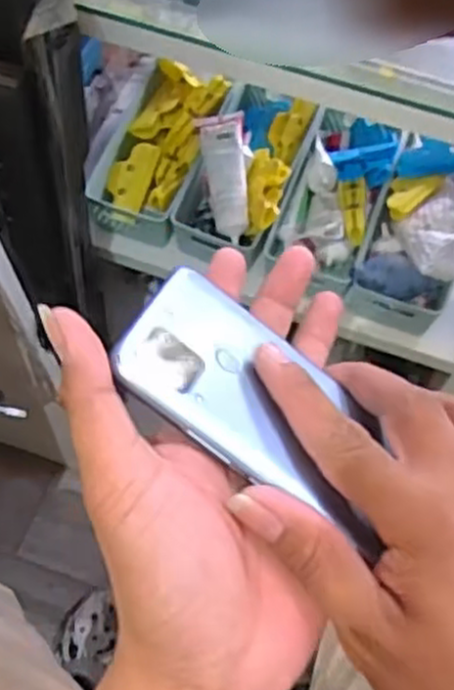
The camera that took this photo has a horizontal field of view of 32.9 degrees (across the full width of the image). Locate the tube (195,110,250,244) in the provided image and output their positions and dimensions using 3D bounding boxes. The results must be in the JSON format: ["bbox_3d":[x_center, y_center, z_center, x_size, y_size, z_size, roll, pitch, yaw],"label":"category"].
[{"bbox_3d":[0.000,-0.192,0.882,0.050,0.039,0.151,-7,86,-5],"label":"tube"}]

